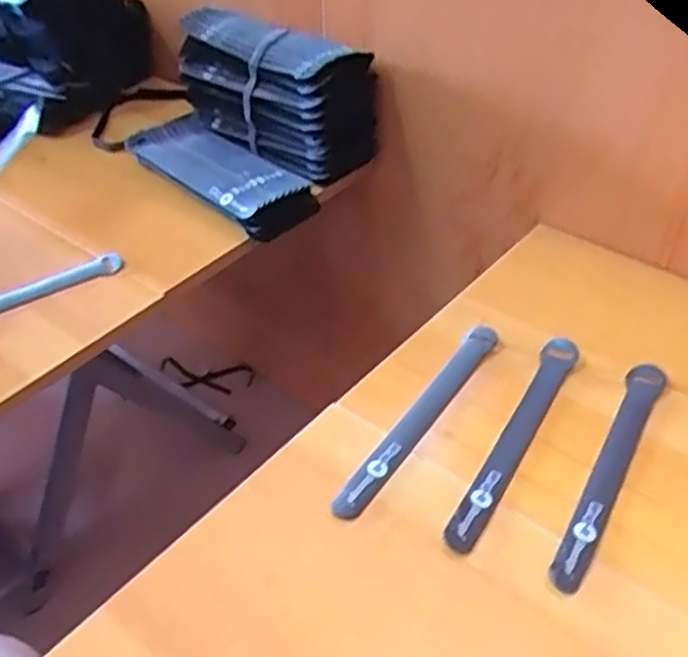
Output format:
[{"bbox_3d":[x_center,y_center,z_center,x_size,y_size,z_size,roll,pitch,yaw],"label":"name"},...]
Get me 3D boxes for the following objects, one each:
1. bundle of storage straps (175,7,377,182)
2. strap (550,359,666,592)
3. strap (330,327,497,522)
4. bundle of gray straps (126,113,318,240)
[{"bbox_3d":[-0.072,-0.247,0.762,0.204,0.115,0.095,33,52,33],"label":"bundle of storage straps"},{"bbox_3d":[0.171,0.087,0.472,0.023,0.008,0.193,22,47,25],"label":"strap"},{"bbox_3d":[0.054,0.059,0.508,0.021,0.008,0.193,24,48,27],"label":"strap"},{"bbox_3d":[-0.130,-0.164,0.742,0.093,0.040,0.229,-31,49,-29],"label":"bundle of gray straps"}]

